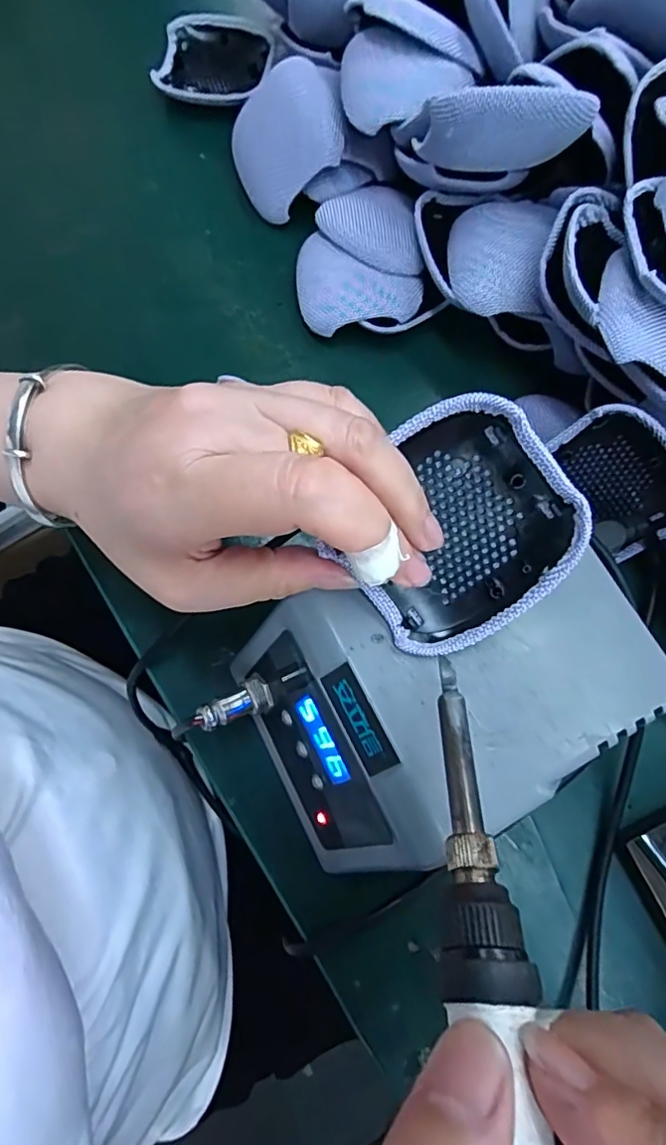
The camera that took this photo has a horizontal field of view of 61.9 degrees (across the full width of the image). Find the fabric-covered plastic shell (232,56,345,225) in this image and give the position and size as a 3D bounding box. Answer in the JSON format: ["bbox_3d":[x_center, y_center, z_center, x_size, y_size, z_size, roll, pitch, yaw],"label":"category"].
[{"bbox_3d":[-0.032,-0.284,0.361,0.078,0.012,0.080,-28,81,28],"label":"fabric-covered plastic shell"}]

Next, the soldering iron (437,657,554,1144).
[{"bbox_3d":[0.035,0.117,0.113,0.018,0.025,0.210,-1,53,1],"label":"soldering iron"}]

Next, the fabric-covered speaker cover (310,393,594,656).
[{"bbox_3d":[0.043,-0.015,0.200,0.074,0.016,0.081,44,108,-9],"label":"fabric-covered speaker cover"}]

